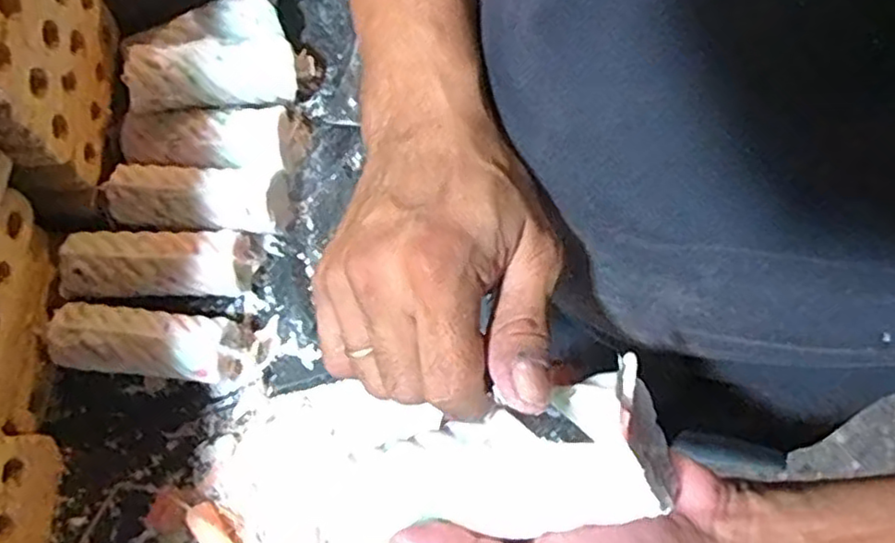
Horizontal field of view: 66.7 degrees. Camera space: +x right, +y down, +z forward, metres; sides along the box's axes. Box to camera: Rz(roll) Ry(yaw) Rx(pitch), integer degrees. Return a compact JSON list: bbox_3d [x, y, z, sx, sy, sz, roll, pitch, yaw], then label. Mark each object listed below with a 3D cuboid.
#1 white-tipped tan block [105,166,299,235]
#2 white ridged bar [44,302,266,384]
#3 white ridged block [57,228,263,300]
[{"bbox_3d":[-0.211,-0.063,0.565,0.139,0.044,0.058,2,73,-13],"label":"white-tipped tan block"},{"bbox_3d":[-0.229,0.056,0.539,0.154,0.048,0.054,5,74,3],"label":"white ridged bar"},{"bbox_3d":[-0.234,-0.006,0.557,0.145,0.041,0.059,0,74,2],"label":"white ridged block"}]

